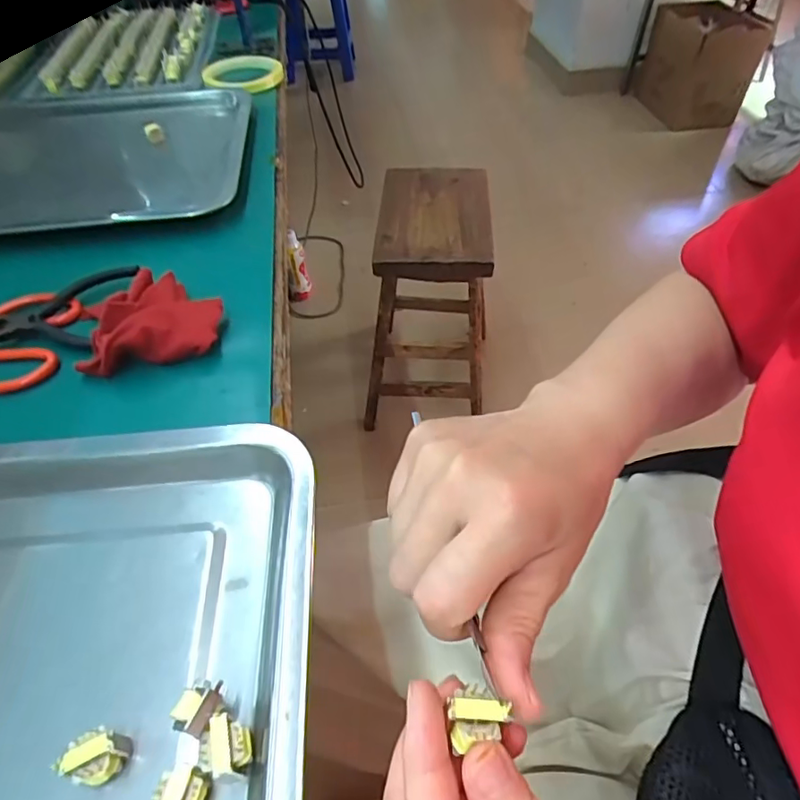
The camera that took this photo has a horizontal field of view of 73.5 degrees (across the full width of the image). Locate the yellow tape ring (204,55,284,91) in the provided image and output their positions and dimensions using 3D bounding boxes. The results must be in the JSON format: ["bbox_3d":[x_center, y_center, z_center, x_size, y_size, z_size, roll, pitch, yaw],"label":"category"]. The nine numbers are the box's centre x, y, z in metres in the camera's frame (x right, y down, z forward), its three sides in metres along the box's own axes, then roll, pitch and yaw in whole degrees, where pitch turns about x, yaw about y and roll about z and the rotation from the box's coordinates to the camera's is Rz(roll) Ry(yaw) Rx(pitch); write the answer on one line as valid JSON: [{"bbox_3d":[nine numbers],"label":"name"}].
[{"bbox_3d":[-0.198,-0.414,0.676,0.094,0.018,0.094,1,49,-1],"label":"yellow tape ring"}]

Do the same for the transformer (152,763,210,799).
[{"bbox_3d":[-0.081,0.149,0.200,0.018,0.019,0.019,4,50,5],"label":"transformer"}]

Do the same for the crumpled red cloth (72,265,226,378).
[{"bbox_3d":[-0.172,-0.058,0.368,0.091,0.029,0.079,-15,51,-11],"label":"crumpled red cloth"}]

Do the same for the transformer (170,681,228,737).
[{"bbox_3d":[-0.080,0.126,0.218,0.016,0.021,0.020,25,54,21],"label":"transformer"}]

